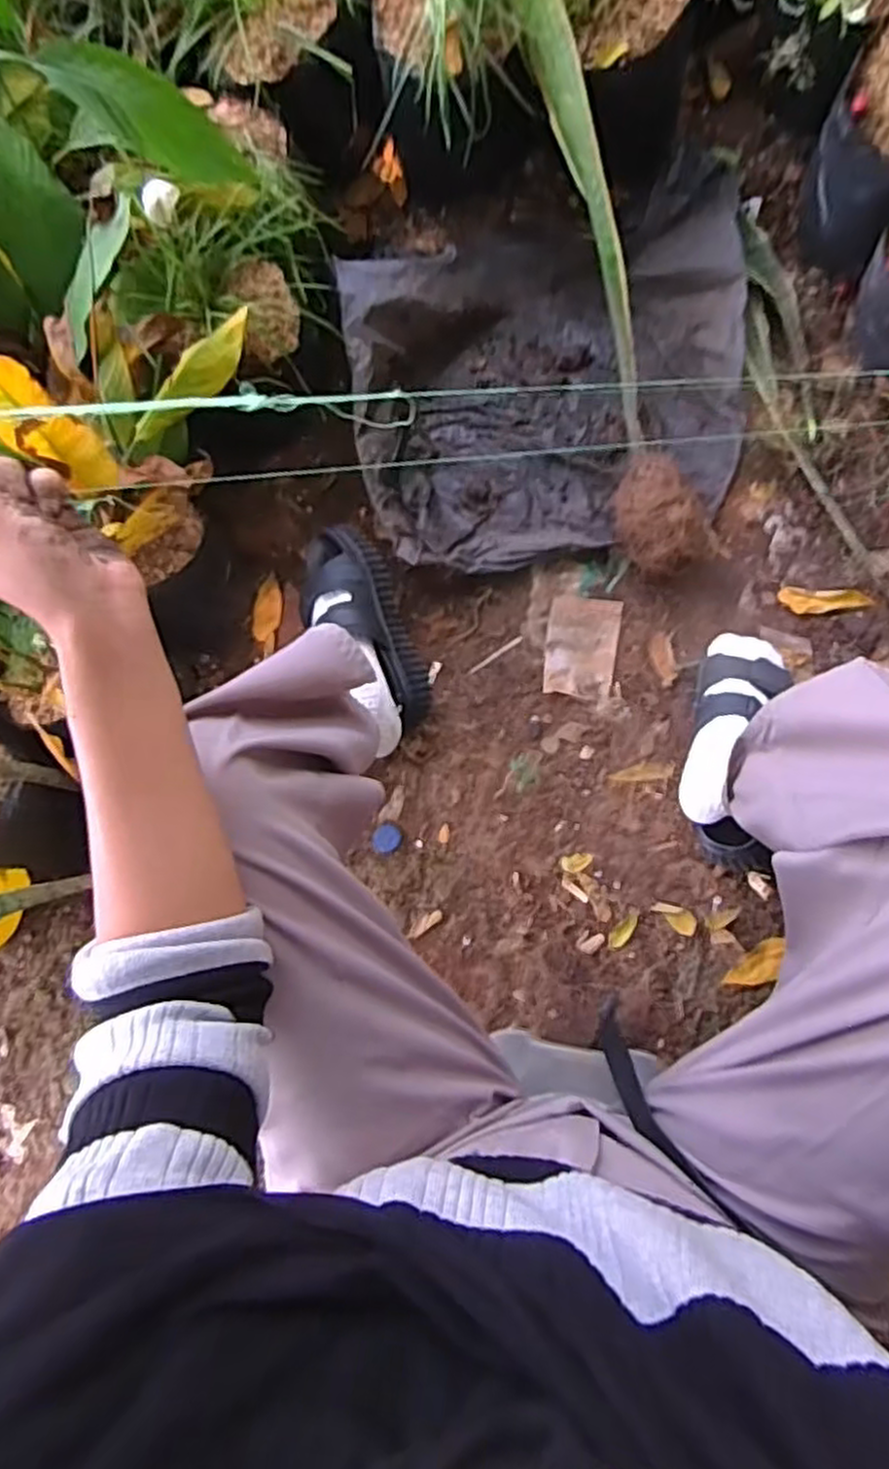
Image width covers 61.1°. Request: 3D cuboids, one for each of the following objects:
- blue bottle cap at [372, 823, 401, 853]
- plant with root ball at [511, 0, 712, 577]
[{"bbox_3d":[-0.063,0.115,0.822,0.030,0.007,0.032,0,90,8],"label":"blue bottle cap"},{"bbox_3d":[0.142,-0.484,0.739,0.086,0.075,0.666,-16,101,8],"label":"plant with root ball"}]

